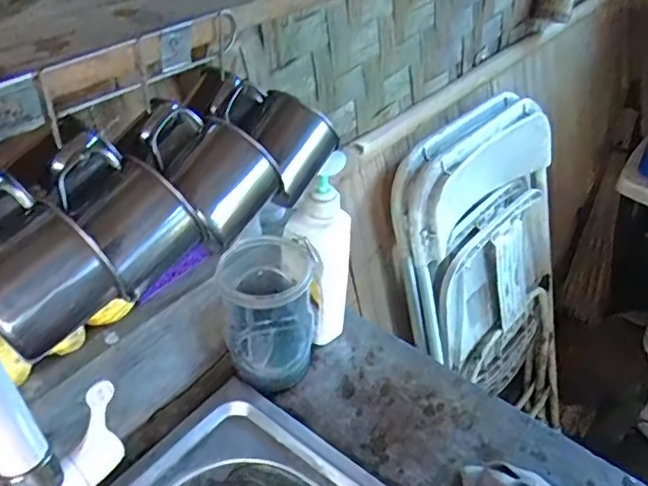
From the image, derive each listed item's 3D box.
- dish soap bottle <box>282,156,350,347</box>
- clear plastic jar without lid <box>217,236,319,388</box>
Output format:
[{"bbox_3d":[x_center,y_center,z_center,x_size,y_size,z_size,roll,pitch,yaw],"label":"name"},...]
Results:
[{"bbox_3d":[-0.003,0.016,0.661,0.067,0.244,0.041,-6,40,-8],"label":"dish soap bottle"},{"bbox_3d":[-0.059,0.078,0.657,0.095,0.149,0.105,-1,39,-2],"label":"clear plastic jar without lid"}]

